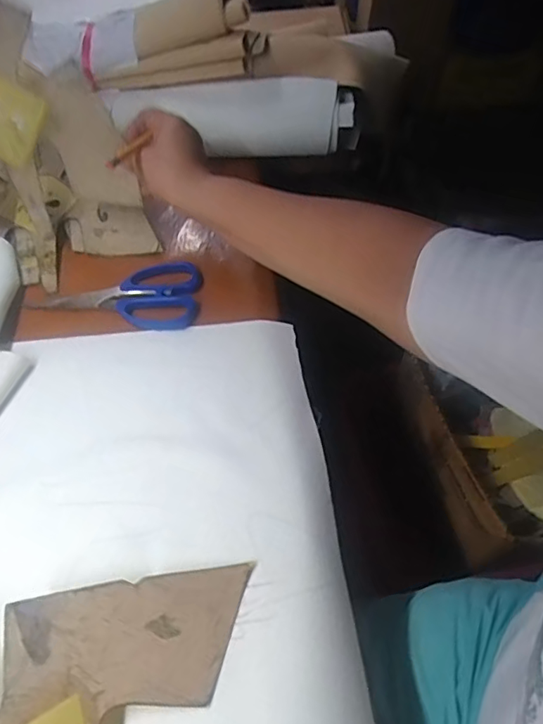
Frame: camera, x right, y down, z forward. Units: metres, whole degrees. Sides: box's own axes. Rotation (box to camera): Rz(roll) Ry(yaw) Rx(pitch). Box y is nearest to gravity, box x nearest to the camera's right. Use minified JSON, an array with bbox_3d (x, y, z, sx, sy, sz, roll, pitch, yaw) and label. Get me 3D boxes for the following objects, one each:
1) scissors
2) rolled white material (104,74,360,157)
[{"bbox_3d":[-0.154,-0.069,0.520,0.165,0.016,0.073,1,55,4],"label":"scissors"},{"bbox_3d":[-0.045,-0.290,0.613,0.287,0.065,0.060,5,56,6],"label":"rolled white material"}]

